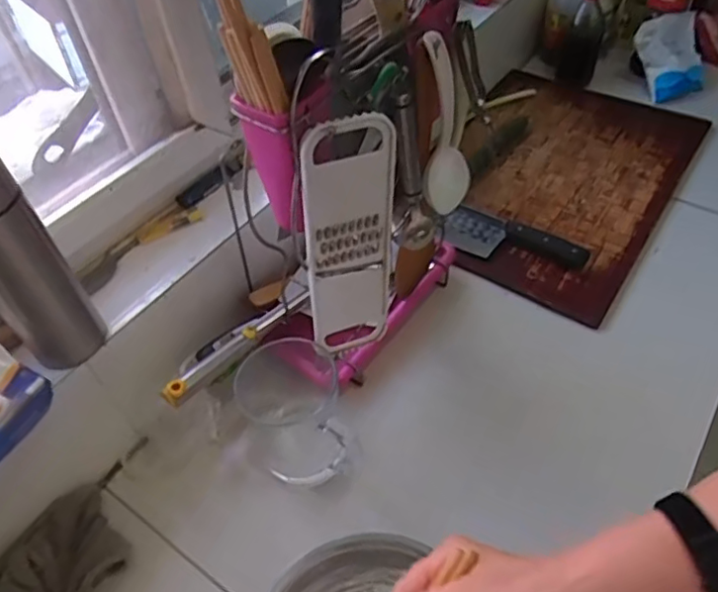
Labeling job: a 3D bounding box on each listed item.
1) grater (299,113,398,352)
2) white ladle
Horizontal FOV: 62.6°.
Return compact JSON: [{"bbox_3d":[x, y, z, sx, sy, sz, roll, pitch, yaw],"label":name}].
[{"bbox_3d":[-0.005,-0.046,0.555,0.093,0.270,0.017,-22,50,-15],"label":"grater"},{"bbox_3d":[0.088,-0.170,0.588,0.051,0.184,0.051,6,49,10],"label":"white ladle"}]

